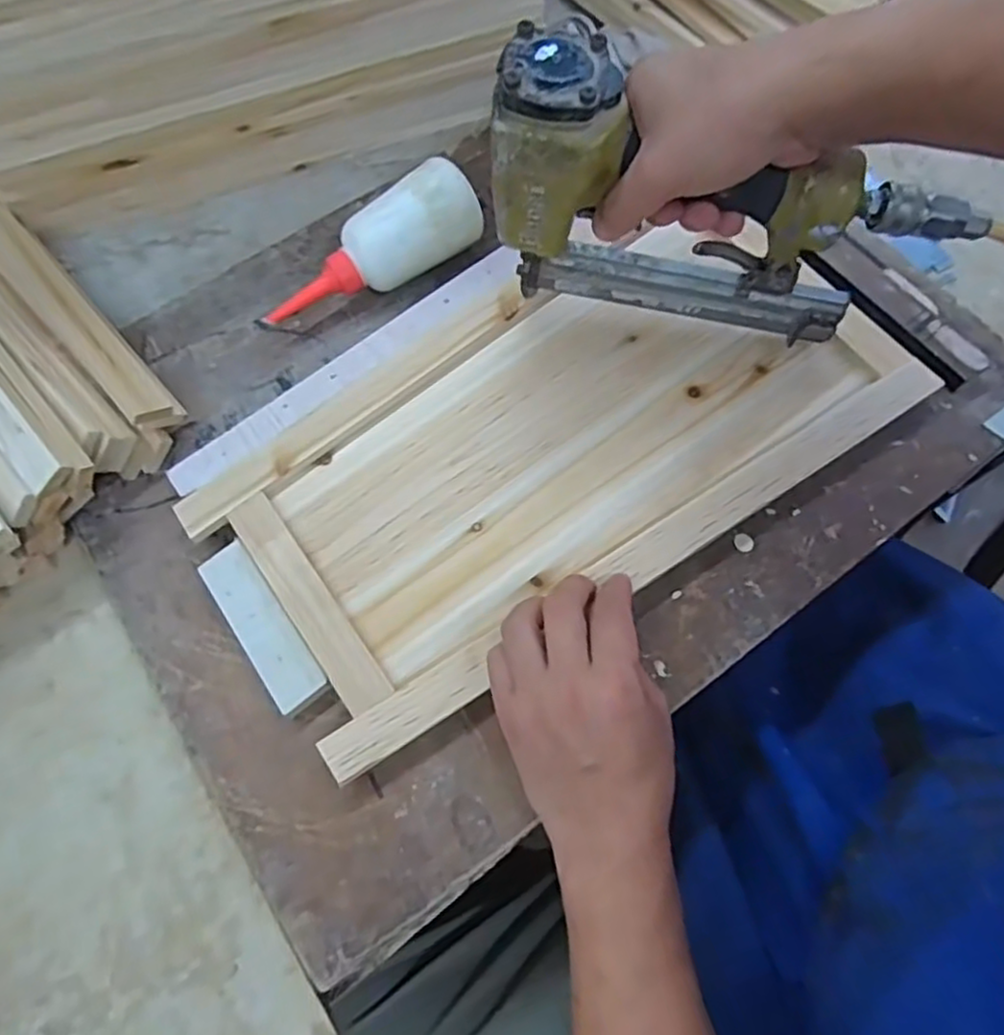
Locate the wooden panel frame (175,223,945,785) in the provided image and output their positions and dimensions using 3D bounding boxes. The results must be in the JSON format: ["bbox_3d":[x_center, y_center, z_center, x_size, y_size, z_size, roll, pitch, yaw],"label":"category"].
[{"bbox_3d":[0.039,-0.054,0.447,0.432,0.026,0.217,-32,72,-10],"label":"wooden panel frame"}]

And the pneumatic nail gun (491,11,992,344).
[{"bbox_3d":[0.122,-0.172,0.385,0.244,0.155,0.049,9,70,5],"label":"pneumatic nail gun"}]

